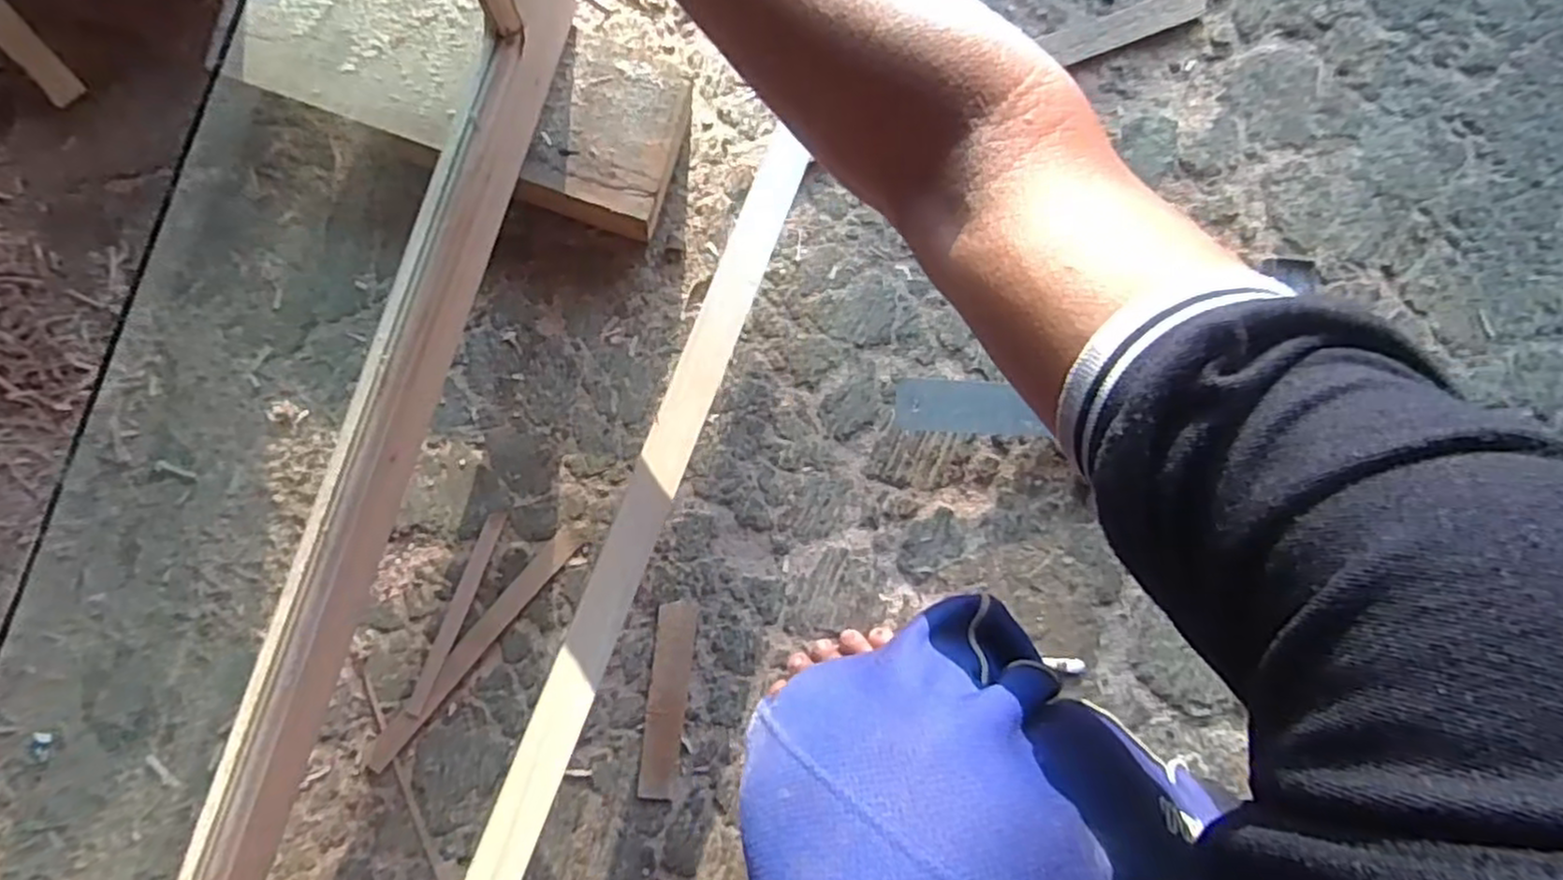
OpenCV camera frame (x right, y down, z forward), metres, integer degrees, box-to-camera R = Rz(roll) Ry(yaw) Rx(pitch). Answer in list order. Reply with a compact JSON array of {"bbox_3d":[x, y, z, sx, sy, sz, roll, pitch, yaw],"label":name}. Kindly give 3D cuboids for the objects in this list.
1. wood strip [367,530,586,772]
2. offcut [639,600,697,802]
[{"bbox_3d":[-0.237,0.160,0.575,0.021,0.007,0.227,41,87,-2],"label":"wood strip"},{"bbox_3d":[-0.090,0.205,0.587,0.029,0.006,0.151,7,89,-4],"label":"offcut"}]

